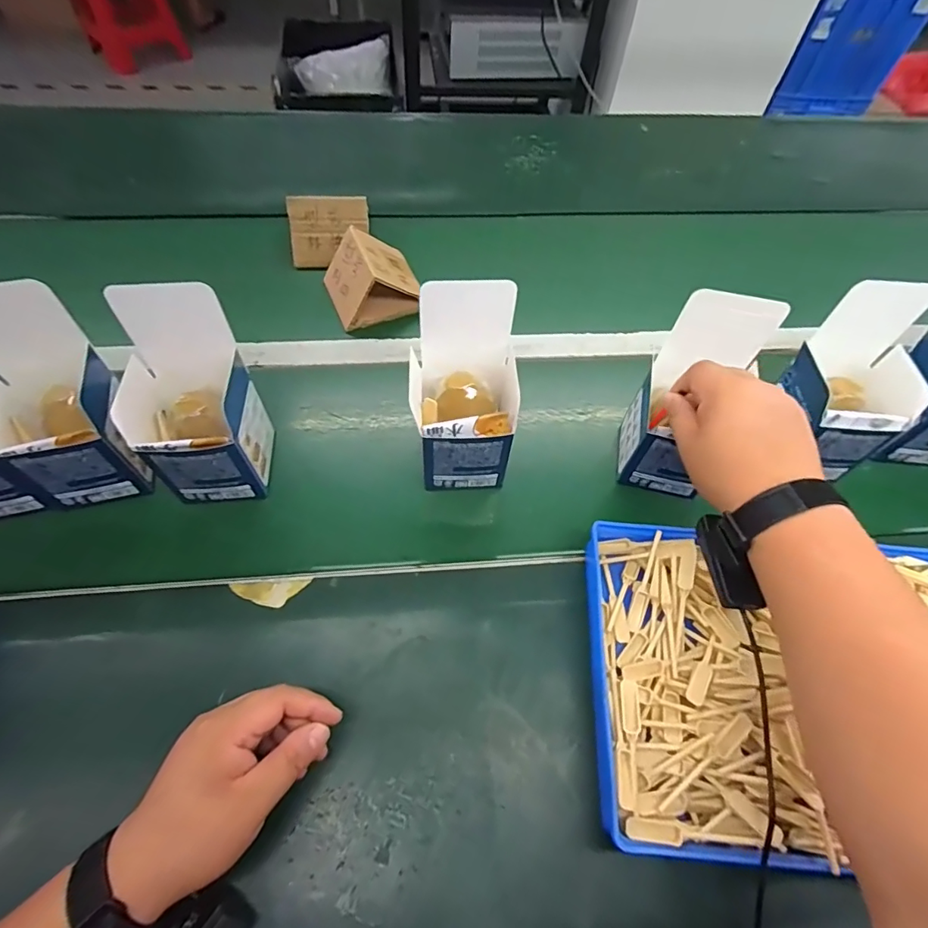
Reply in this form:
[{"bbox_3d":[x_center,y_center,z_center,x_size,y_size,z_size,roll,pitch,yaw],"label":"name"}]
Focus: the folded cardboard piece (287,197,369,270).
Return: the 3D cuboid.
[{"bbox_3d":[-0.178,-0.310,0.660,0.104,0.085,0.016,-11,35,-19],"label":"folded cardboard piece"}]

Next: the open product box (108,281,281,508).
[{"bbox_3d":[-0.238,-0.050,0.433,0.094,0.159,0.101,-2,58,-3],"label":"open product box"}]

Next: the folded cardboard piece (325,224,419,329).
[{"bbox_3d":[-0.118,-0.239,0.619,0.105,0.071,0.106,-18,60,-13],"label":"folded cardboard piece"}]

